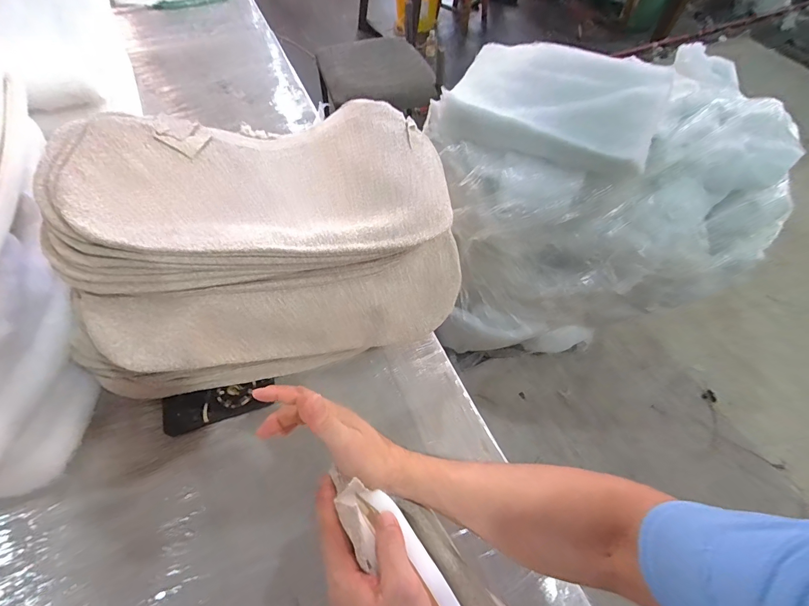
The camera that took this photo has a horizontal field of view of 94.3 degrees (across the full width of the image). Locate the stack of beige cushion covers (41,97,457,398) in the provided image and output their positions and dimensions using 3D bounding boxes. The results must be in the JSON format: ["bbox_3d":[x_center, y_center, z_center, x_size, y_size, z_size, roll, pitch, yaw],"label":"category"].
[{"bbox_3d":[-0.166,-0.108,0.518,0.456,0.194,0.324,-14,62,-9],"label":"stack of beige cushion covers"}]

